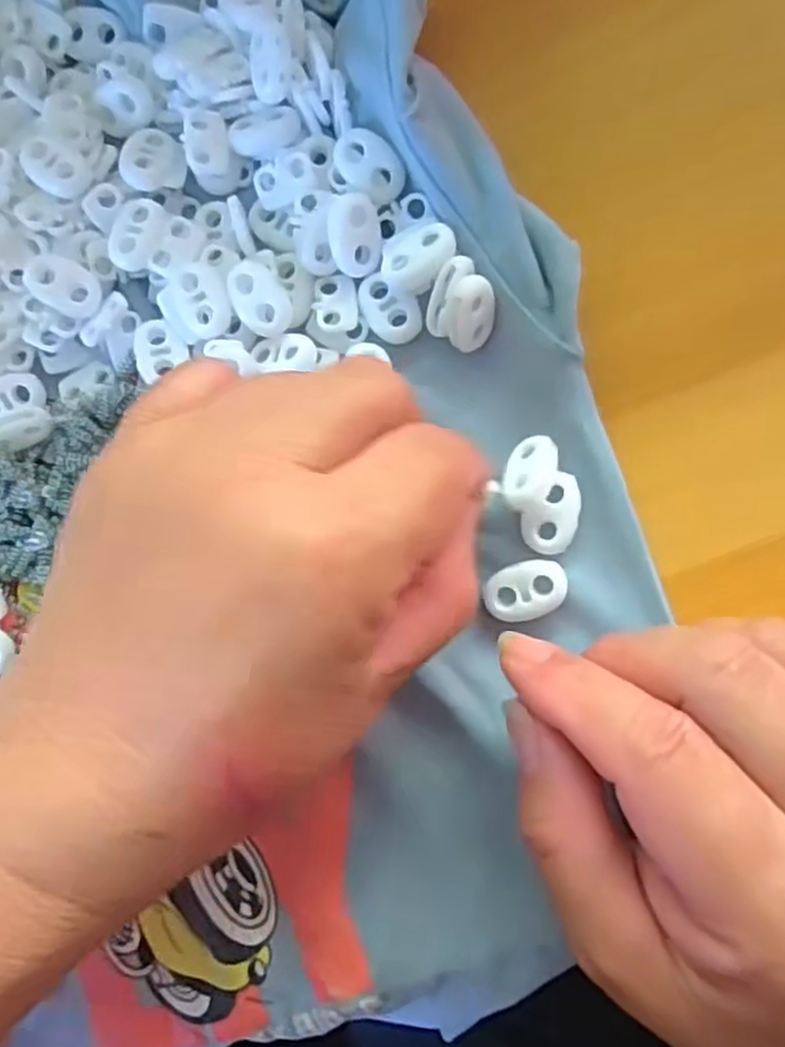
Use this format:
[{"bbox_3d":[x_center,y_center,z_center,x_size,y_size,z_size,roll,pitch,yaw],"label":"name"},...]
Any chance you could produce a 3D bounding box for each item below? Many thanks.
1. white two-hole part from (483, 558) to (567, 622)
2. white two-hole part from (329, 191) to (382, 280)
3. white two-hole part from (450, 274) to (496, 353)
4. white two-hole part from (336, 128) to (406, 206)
[{"bbox_3d":[0.036,0.018,0.200,0.022,0.005,0.015,-23,83,7],"label":"white two-hole part"},{"bbox_3d":[-0.011,-0.081,0.208,0.014,0.009,0.020,4,87,9],"label":"white two-hole part"},{"bbox_3d":[0.022,-0.057,0.204,0.011,0.014,0.018,11,93,7],"label":"white two-hole part"},{"bbox_3d":[-0.007,-0.102,0.209,0.016,0.004,0.022,-44,81,4],"label":"white two-hole part"}]

